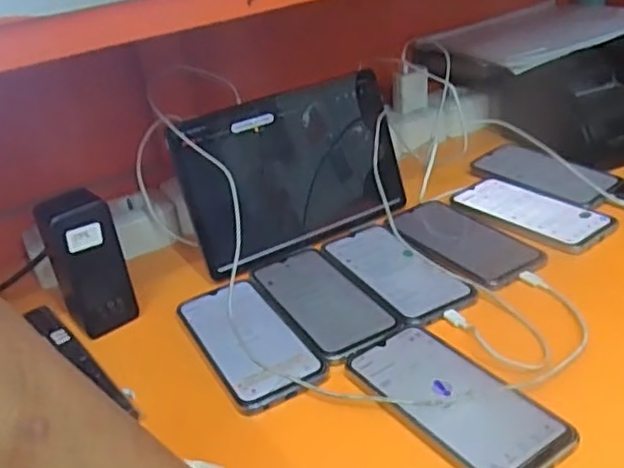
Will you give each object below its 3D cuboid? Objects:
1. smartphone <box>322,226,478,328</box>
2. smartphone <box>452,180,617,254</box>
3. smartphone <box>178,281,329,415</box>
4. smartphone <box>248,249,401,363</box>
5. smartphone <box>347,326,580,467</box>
[{"bbox_3d":[0.078,0.034,0.653,0.077,0.008,0.168,-20,31,-22],"label":"smartphone"},{"bbox_3d":[0.236,-0.025,0.723,0.084,0.004,0.171,-24,32,-28],"label":"smartphone"},{"bbox_3d":[-0.059,0.090,0.587,0.080,0.008,0.167,-20,31,-23],"label":"smartphone"},{"bbox_3d":[0.008,0.059,0.630,0.081,0.004,0.171,-19,30,-21],"label":"smartphone"},{"bbox_3d":[0.100,0.121,0.490,0.079,0.005,0.170,-23,32,-27],"label":"smartphone"}]

